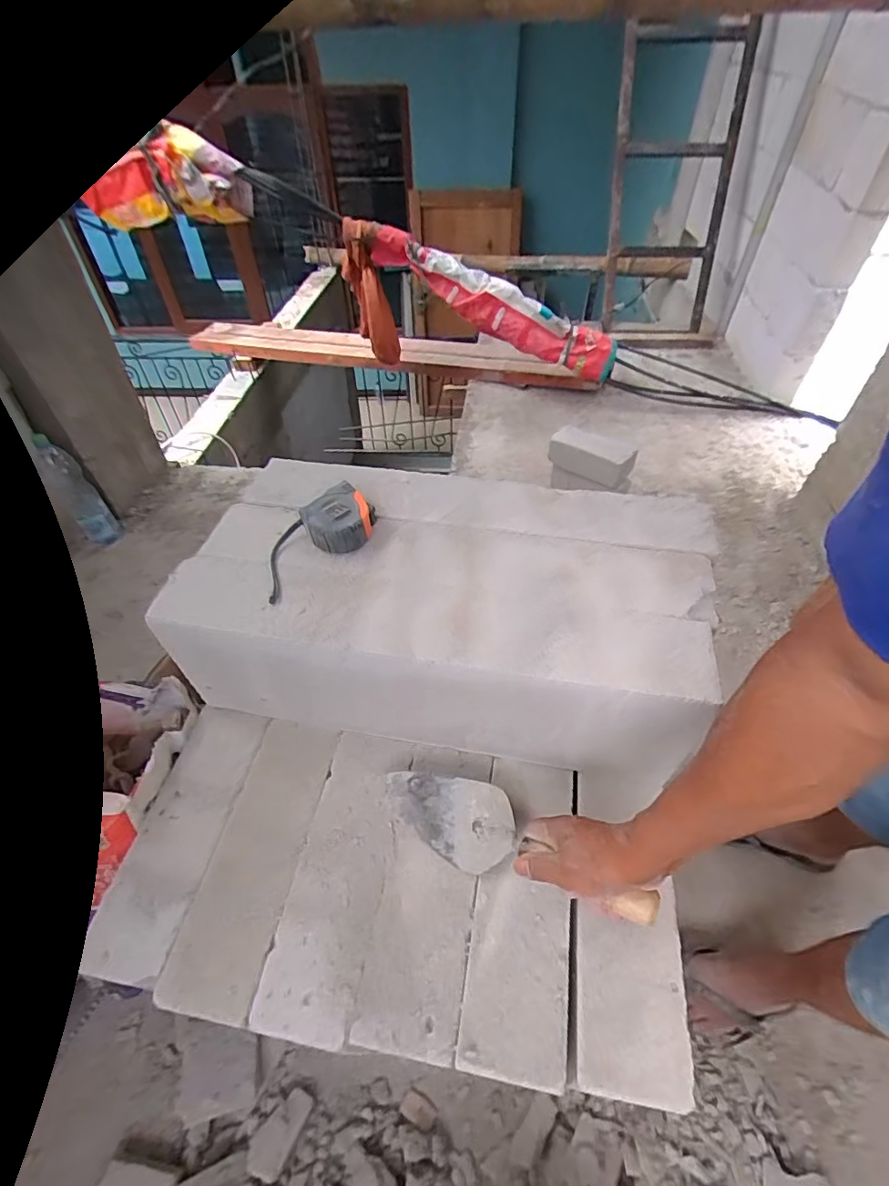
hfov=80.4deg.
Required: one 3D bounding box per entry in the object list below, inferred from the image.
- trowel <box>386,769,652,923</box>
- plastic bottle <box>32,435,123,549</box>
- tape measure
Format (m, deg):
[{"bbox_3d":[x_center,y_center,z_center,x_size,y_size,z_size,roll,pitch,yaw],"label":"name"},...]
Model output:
[{"bbox_3d":[0.068,0.261,0.559,0.298,0.047,0.084,13,49,32],"label":"trowel"},{"bbox_3d":[-0.987,-0.273,1.415,0.074,0.314,0.092,36,58,27],"label":"plastic bottle"},{"bbox_3d":[-0.154,-0.067,0.610,0.156,0.044,0.084,-32,56,-24],"label":"tape measure"}]

